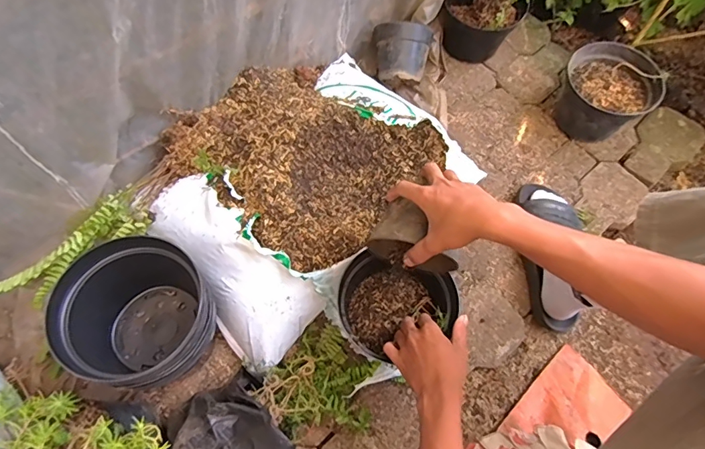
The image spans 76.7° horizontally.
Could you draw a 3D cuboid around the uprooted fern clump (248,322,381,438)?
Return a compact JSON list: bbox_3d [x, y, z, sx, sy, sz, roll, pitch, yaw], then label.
[{"bbox_3d":[-0.043,0.236,0.655,0.149,0.082,0.160,34,67,13],"label":"uprooted fern clump"}]

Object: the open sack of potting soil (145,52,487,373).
[{"bbox_3d":[-0.070,-0.096,0.746,0.522,0.147,0.392,-38,72,-19],"label":"open sack of potting soil"}]

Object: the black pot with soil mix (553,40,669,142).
[{"bbox_3d":[0.496,-0.253,0.896,0.171,0.136,0.168,1,64,-2],"label":"black pot with soil mix"}]

